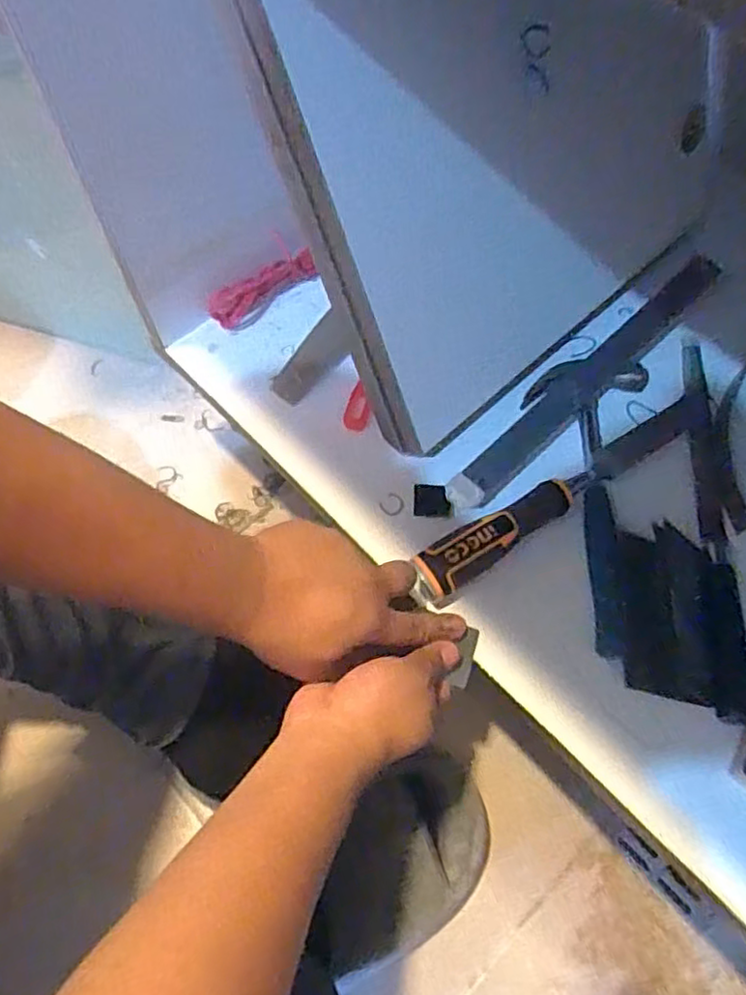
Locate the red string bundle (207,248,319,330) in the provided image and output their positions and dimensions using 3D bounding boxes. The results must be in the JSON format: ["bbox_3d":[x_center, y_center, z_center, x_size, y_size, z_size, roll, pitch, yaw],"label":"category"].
[{"bbox_3d":[-0.099,-0.189,0.605,0.104,0.033,0.021,-32,68,-15],"label":"red string bundle"}]

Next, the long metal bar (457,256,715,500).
[{"bbox_3d":[0.188,-0.107,0.557,0.301,0.025,0.031,-41,70,-18],"label":"long metal bar"}]

